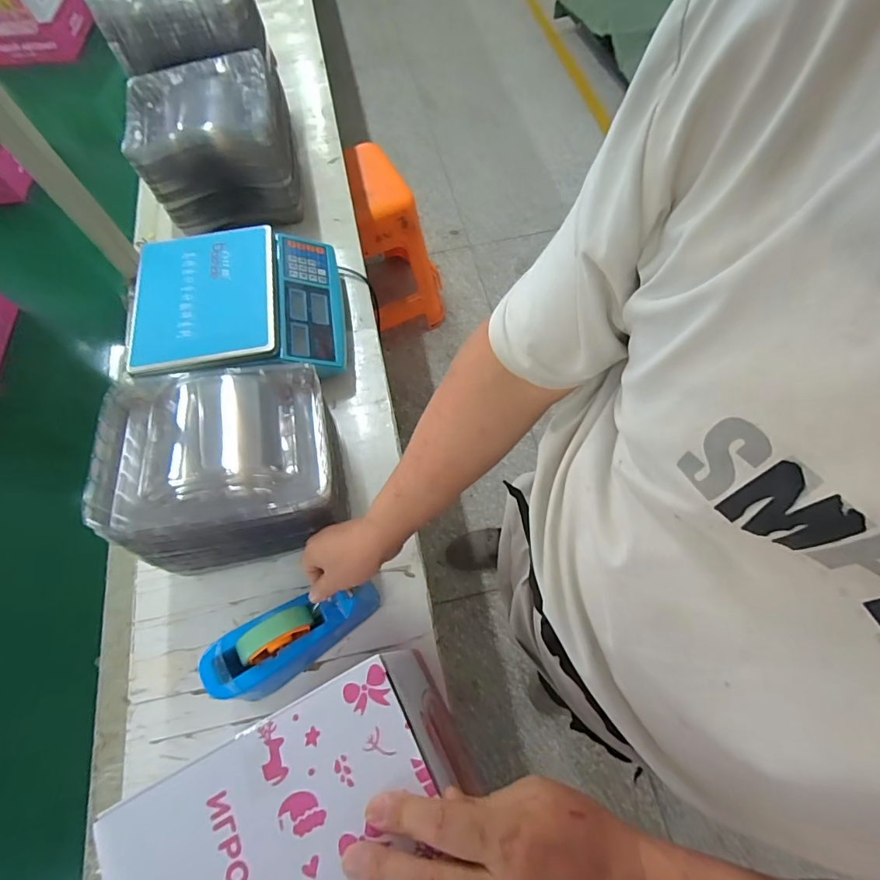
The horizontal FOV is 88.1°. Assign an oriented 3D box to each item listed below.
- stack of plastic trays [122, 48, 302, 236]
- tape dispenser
[{"bbox_3d":[-0.405,-0.538,0.857,0.251,0.202,0.202,-11,66,-3],"label":"stack of plastic trays"},{"bbox_3d":[-0.175,0.234,0.560,0.198,0.104,0.069,-34,69,-12],"label":"tape dispenser"}]

